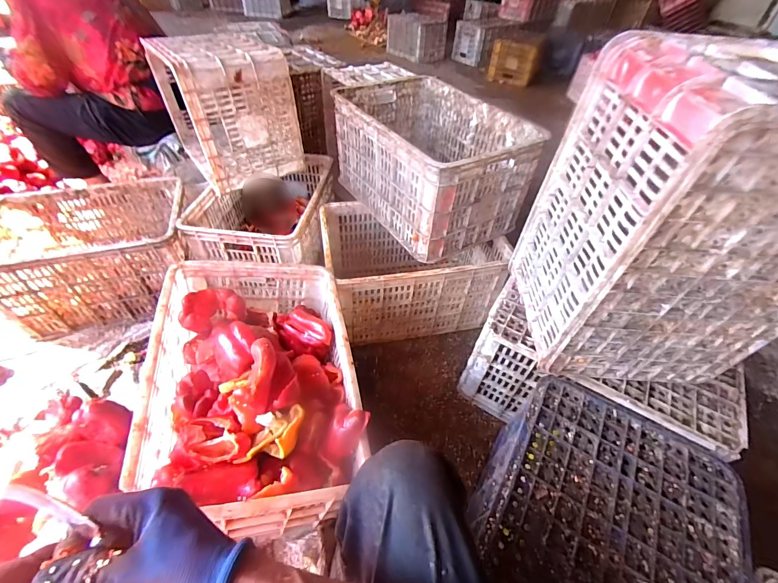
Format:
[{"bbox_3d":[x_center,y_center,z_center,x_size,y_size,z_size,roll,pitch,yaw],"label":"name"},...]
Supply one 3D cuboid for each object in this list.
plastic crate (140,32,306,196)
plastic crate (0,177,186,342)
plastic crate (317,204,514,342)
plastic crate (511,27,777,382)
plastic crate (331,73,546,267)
[{"bbox_3d":[-0.539,-0.620,1.126,0.286,0.322,0.547,-26,54,-25],"label":"plastic crate"},{"bbox_3d":[-0.887,-0.123,1.080,0.517,0.257,0.369,-11,49,-14],"label":"plastic crate"},{"bbox_3d":[0.063,-0.067,1.098,0.495,0.294,0.368,-3,47,-7],"label":"plastic crate"},{"bbox_3d":[0.475,-0.103,0.597,0.335,0.479,0.297,3,47,-1],"label":"plastic crate"},{"bbox_3d":[0.095,-0.394,1.019,0.357,0.268,0.570,-23,52,-23],"label":"plastic crate"}]

